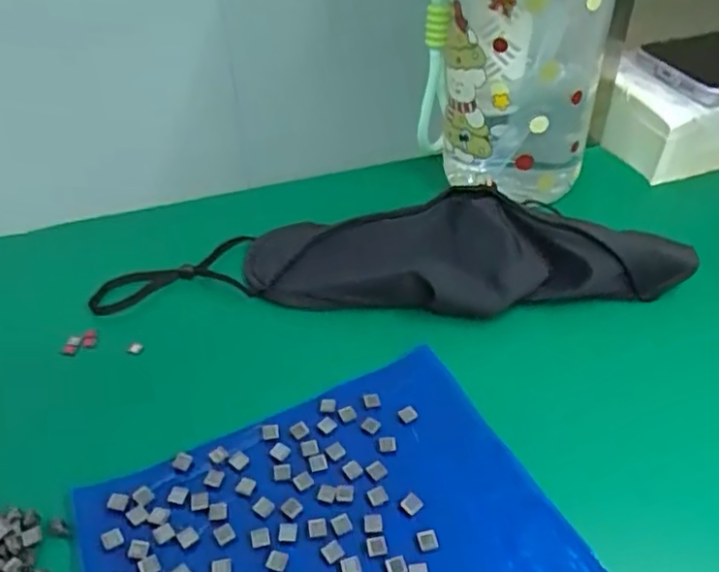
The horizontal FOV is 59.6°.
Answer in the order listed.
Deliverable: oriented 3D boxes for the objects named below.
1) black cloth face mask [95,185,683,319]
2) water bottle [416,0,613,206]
[{"bbox_3d":[0.011,-0.015,0.307,0.273,0.032,0.060,0,42,5],"label":"black cloth face mask"},{"bbox_3d":[0.072,-0.134,0.321,0.082,0.192,0.092,-24,46,-21],"label":"water bottle"}]

